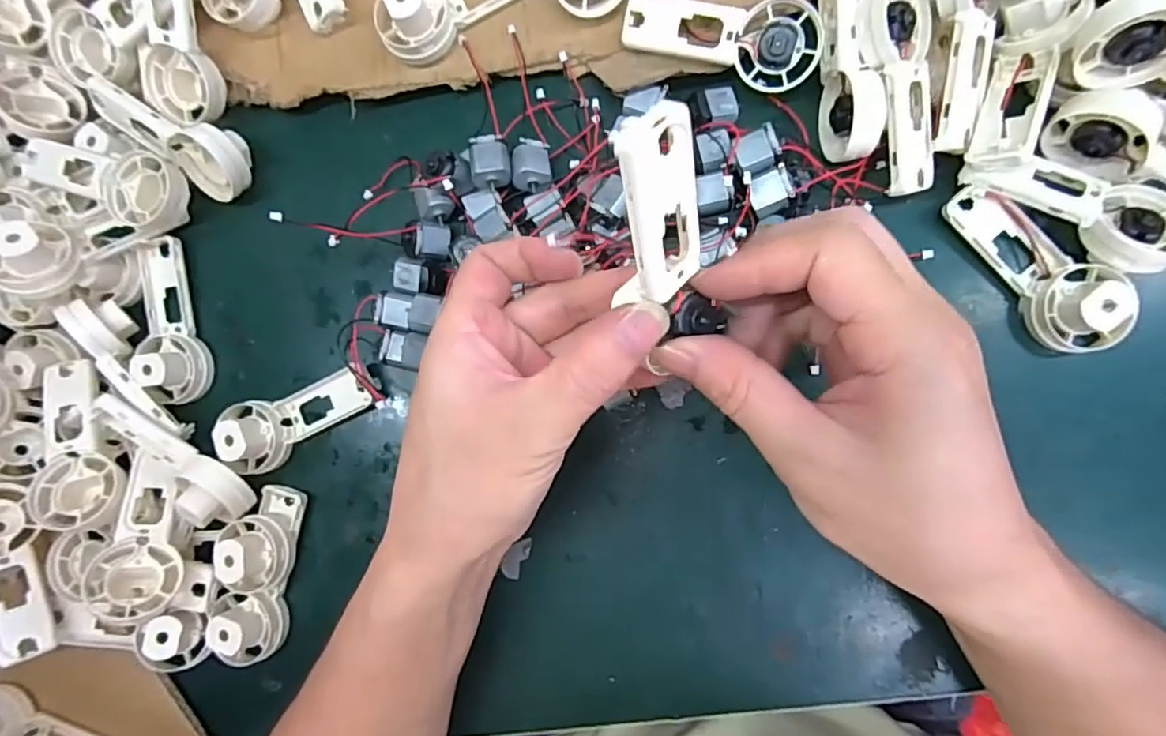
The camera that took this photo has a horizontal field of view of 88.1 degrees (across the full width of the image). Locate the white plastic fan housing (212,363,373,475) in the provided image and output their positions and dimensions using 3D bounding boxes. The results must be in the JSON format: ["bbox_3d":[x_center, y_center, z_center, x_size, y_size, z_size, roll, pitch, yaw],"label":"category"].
[{"bbox_3d":[-0.156,0.025,0.328,0.079,0.019,0.039,-26,84,-6],"label":"white plastic fan housing"}]

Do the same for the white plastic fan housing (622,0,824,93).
[{"bbox_3d":[0.066,-0.161,0.292,0.092,0.018,0.037,13,115,5],"label":"white plastic fan housing"}]

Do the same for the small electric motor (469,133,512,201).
[{"bbox_3d":[-0.045,-0.098,0.297,0.019,0.016,0.031,2,88,9],"label":"small electric motor"}]

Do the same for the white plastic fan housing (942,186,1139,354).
[{"bbox_3d":[0.210,-0.049,0.274,0.037,0.029,0.092,-35,83,5],"label":"white plastic fan housing"}]

